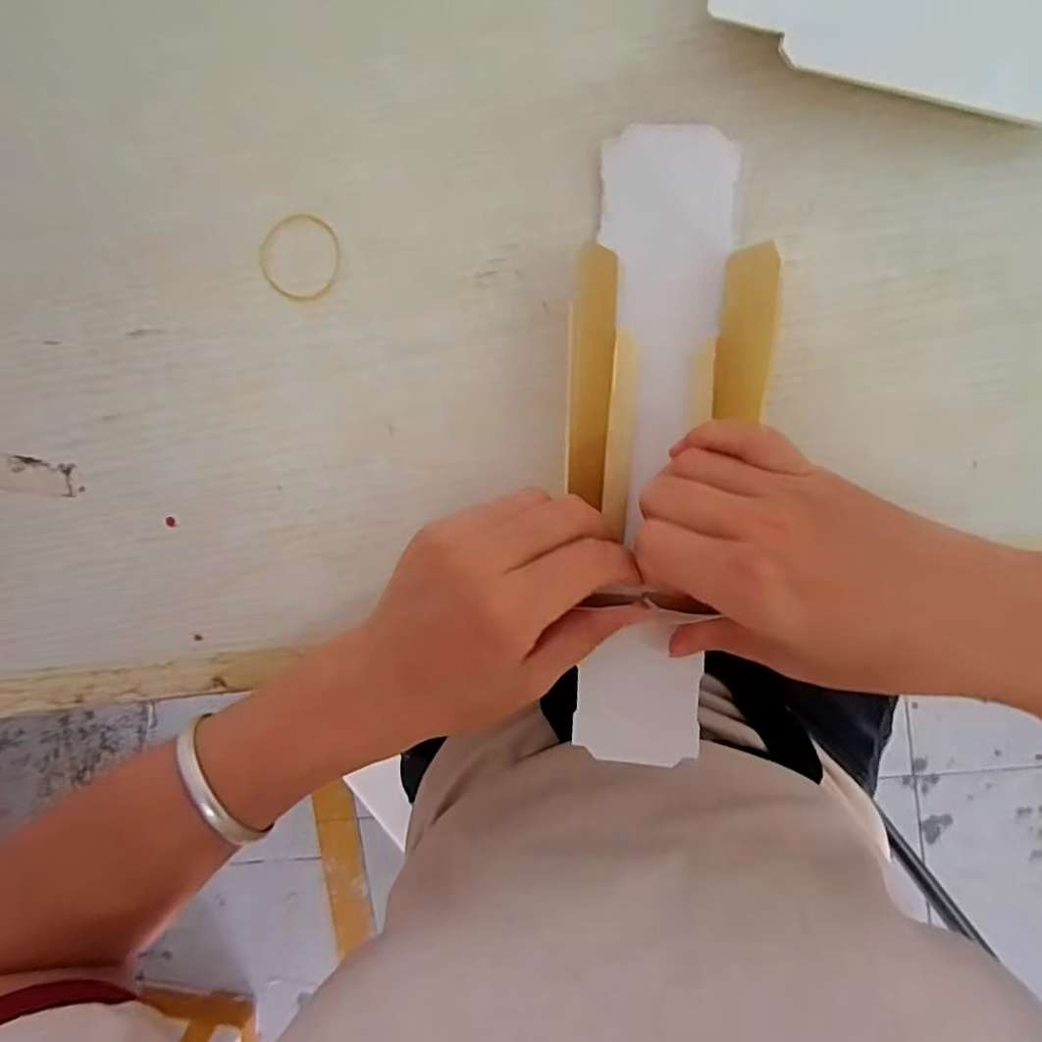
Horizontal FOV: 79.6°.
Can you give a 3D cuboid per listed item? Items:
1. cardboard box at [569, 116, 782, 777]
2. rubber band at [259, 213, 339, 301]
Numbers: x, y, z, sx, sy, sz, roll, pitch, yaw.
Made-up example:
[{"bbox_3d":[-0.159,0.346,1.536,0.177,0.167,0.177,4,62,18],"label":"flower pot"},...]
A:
[{"bbox_3d":[0.054,-0.024,0.244,0.071,0.026,0.248,3,97,7],"label":"cardboard box"},{"bbox_3d":[-0.094,-0.112,0.265,0.035,0.004,0.036,2,97,7],"label":"rubber band"}]

